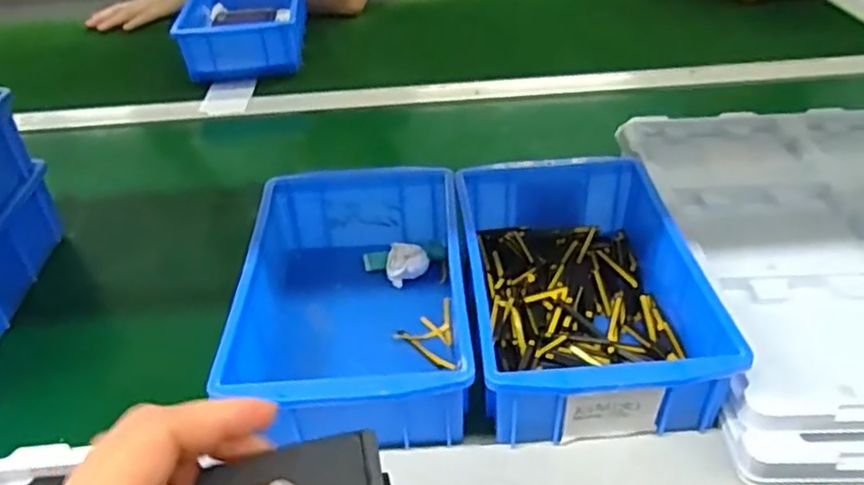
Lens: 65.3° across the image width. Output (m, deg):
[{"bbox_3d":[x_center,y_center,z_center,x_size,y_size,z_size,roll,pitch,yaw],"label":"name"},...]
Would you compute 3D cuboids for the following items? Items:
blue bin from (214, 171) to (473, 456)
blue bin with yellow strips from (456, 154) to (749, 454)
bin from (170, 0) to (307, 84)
[{"bbox_3d":[-0.048,0.033,0.428,0.132,0.060,0.205,-3,39,1],"label":"blue bin"},{"bbox_3d":[0.091,0.028,0.427,0.132,0.061,0.205,-5,39,-1],"label":"blue bin with yellow strips"},{"bbox_3d":[-0.229,-0.274,0.835,0.133,0.064,0.193,-6,39,-2],"label":"bin"}]

